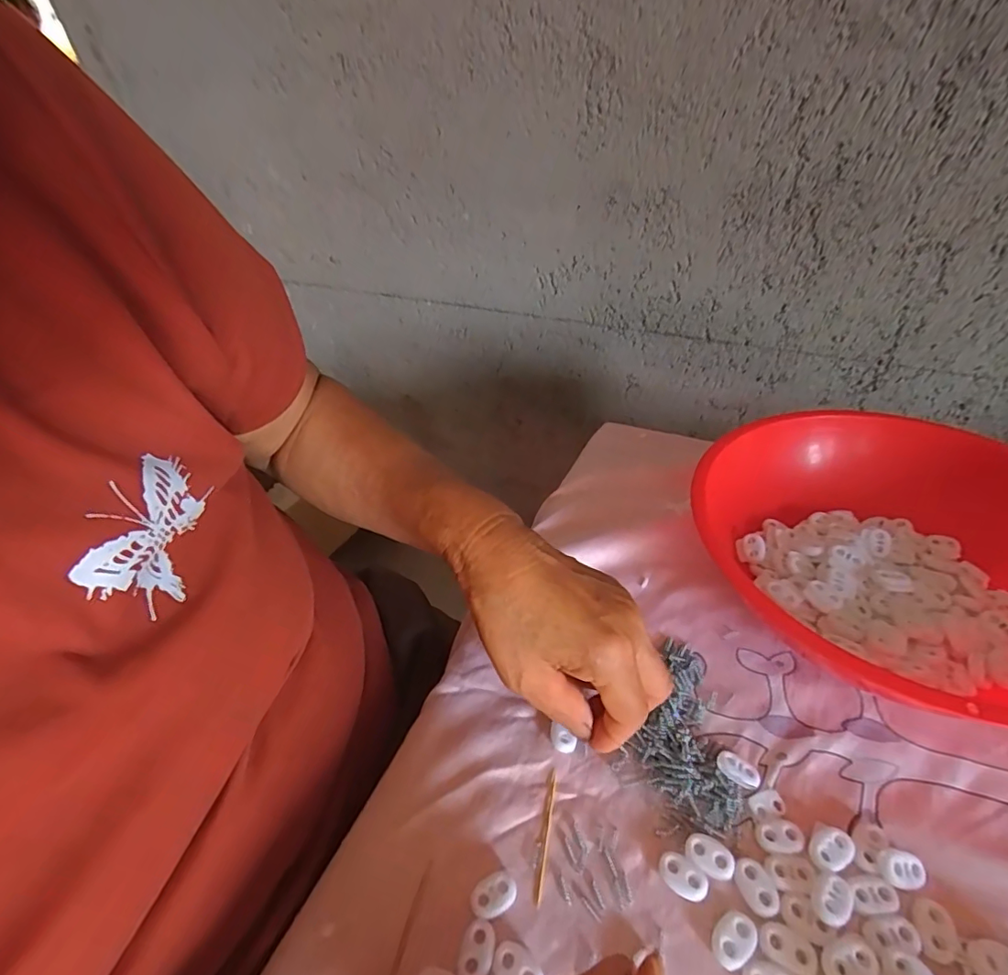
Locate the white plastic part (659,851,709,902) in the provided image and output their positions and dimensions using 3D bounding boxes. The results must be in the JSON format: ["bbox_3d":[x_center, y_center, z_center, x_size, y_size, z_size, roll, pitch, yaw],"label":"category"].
[{"bbox_3d":[0.086,0.187,0.247,0.022,0.005,0.013,26,49,33],"label":"white plastic part"}]

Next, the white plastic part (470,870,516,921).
[{"bbox_3d":[-0.005,0.195,0.245,0.022,0.005,0.016,-25,43,-22],"label":"white plastic part"}]

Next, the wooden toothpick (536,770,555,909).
[{"bbox_3d":[0.022,0.178,0.266,0.004,0.004,0.060,4,41,11],"label":"wooden toothpick"}]

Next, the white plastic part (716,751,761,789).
[{"bbox_3d":[0.127,0.154,0.279,0.022,0.006,0.014,23,47,30],"label":"white plastic part"}]

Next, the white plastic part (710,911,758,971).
[{"bbox_3d":[0.102,0.200,0.227,0.021,0.004,0.015,-31,46,-27],"label":"white plastic part"}]

